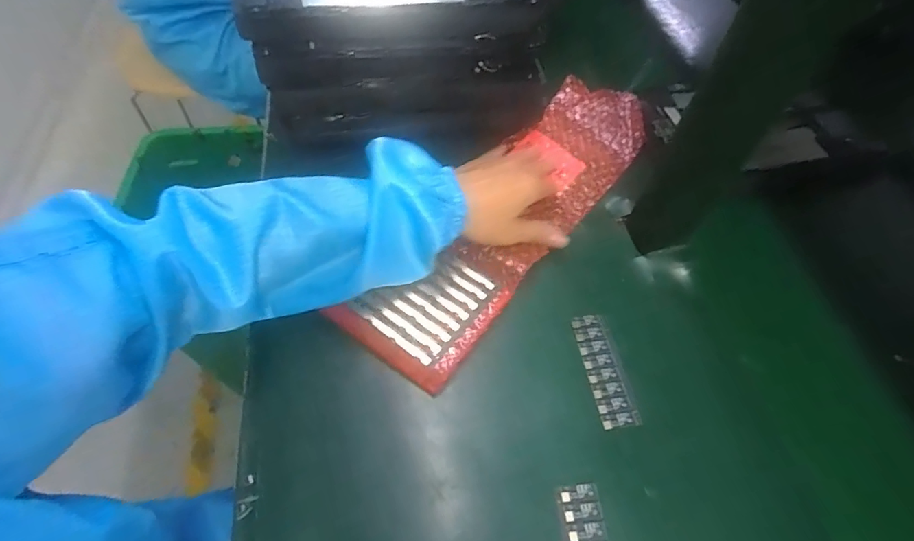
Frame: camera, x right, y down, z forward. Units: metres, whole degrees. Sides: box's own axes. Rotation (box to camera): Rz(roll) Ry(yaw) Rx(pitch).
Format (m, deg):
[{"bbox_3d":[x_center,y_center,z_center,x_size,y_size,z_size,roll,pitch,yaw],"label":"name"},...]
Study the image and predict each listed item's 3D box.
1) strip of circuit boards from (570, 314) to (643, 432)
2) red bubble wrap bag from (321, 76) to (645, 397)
[{"bbox_3d":[0.119,0.079,0.381,0.031,0.004,0.093,-5,58,-8],"label":"strip of circuit boards"},{"bbox_3d":[0.060,-0.064,0.452,0.110,0.032,0.392,33,59,16],"label":"red bubble wrap bag"}]

